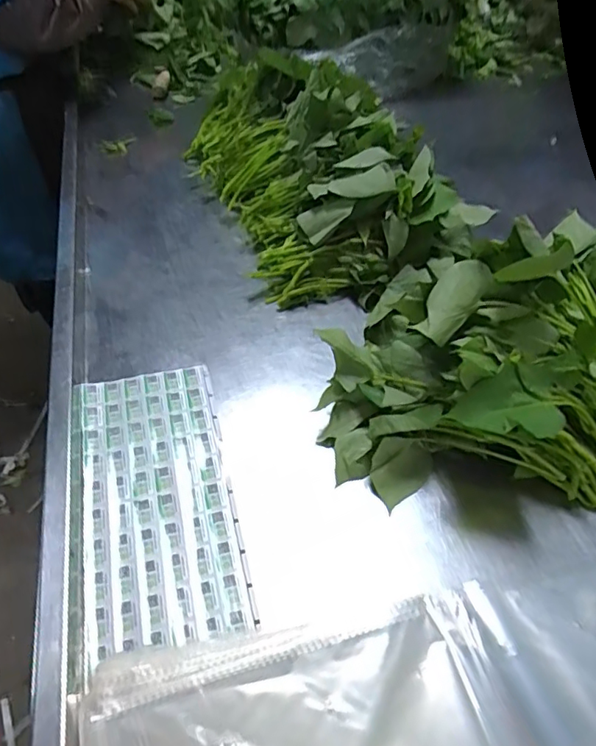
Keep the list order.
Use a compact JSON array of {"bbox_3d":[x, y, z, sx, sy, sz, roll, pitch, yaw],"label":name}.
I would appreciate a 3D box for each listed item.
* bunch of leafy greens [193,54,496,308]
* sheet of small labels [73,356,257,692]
[{"bbox_3d":[0.013,-0.309,0.786,0.251,0.152,0.518,-14,49,-12],"label":"bunch of leafy greens"},{"bbox_3d":[-0.128,0.105,0.492,0.132,0.007,0.273,-10,50,-11],"label":"sheet of small labels"}]

